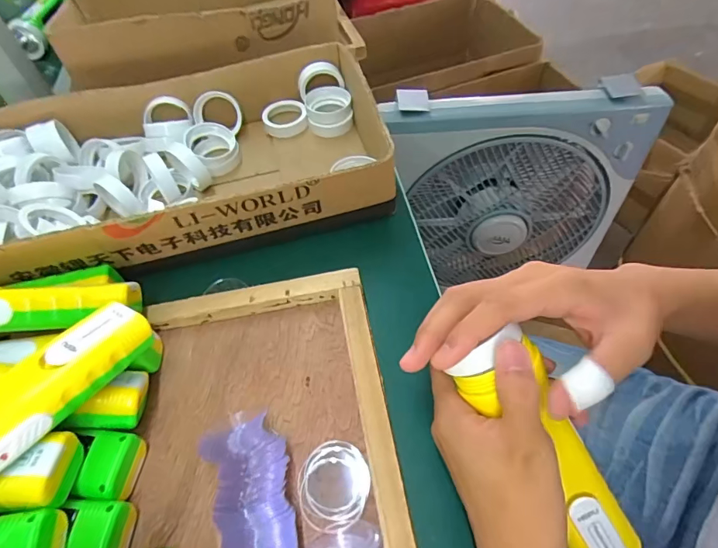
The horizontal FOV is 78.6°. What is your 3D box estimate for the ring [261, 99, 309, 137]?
[{"bbox_3d":[-0.089,-0.186,0.523,0.051,0.017,0.051,-3,55,4],"label":"ring"}]

